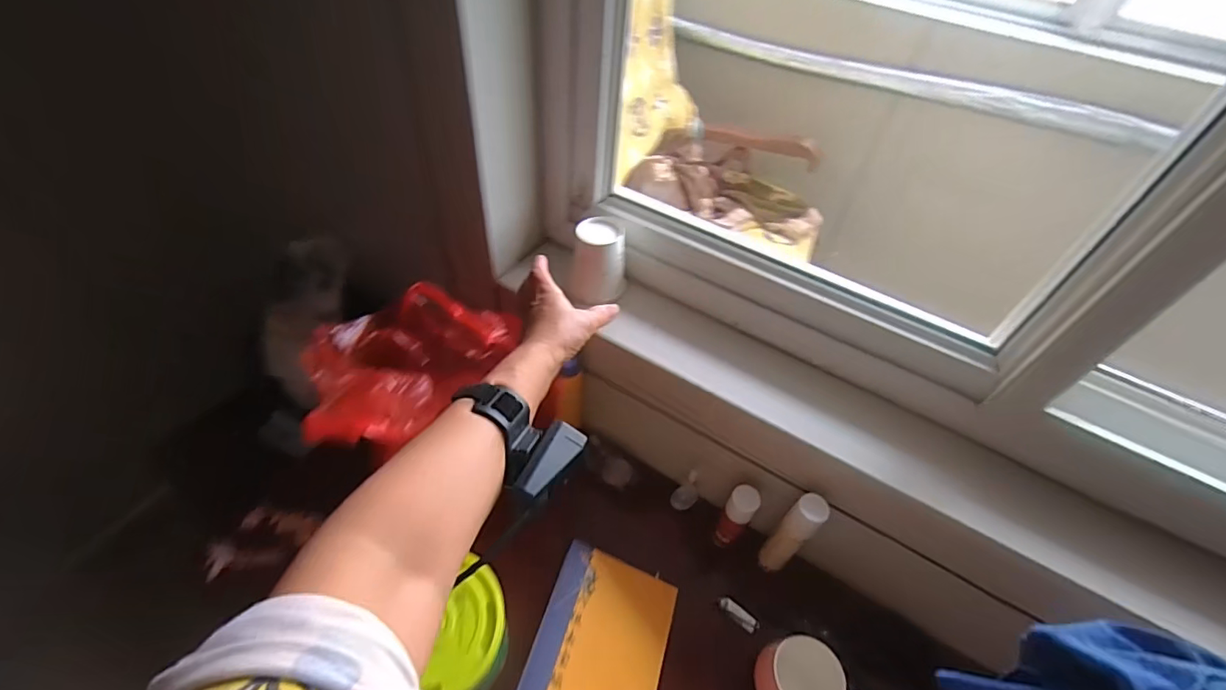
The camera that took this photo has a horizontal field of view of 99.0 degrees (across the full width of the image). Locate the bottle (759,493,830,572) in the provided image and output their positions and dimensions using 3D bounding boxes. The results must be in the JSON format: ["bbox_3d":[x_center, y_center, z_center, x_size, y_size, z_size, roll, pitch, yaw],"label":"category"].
[{"bbox_3d":[0.202,0.216,0.596,0.031,0.148,0.029,36,55,23],"label":"bottle"}]

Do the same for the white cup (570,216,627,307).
[{"bbox_3d":[-0.016,-0.100,0.643,0.069,0.089,0.065,3,49,-3],"label":"white cup"}]

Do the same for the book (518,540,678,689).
[{"bbox_3d":[-0.015,0.339,0.560,0.141,0.017,0.207,26,49,-5],"label":"book"}]

